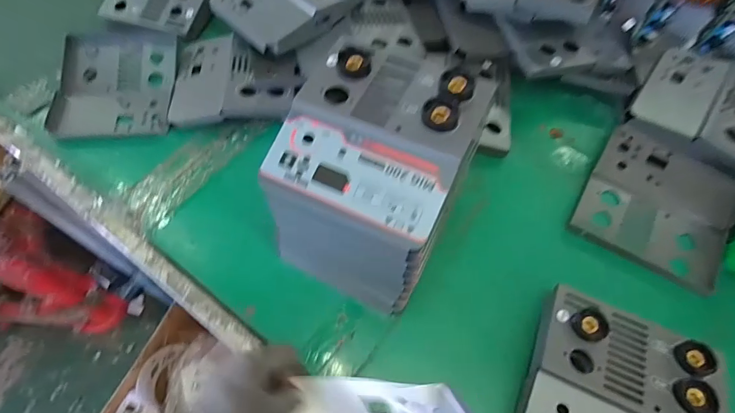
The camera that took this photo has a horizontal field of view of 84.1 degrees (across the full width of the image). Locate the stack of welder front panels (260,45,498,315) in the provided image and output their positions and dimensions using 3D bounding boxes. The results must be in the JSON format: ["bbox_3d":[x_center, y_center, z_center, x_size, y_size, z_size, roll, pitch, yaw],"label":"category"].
[{"bbox_3d":[0.003,-0.025,0.401,0.155,0.185,0.175,24,62,12],"label":"stack of welder front panels"}]

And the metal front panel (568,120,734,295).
[{"bbox_3d":[0.342,-0.006,0.472,0.150,0.048,0.159,30,64,15],"label":"metal front panel"}]

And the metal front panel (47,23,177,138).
[{"bbox_3d":[-0.355,-0.184,0.578,0.161,0.022,0.194,-3,60,-3],"label":"metal front panel"}]

